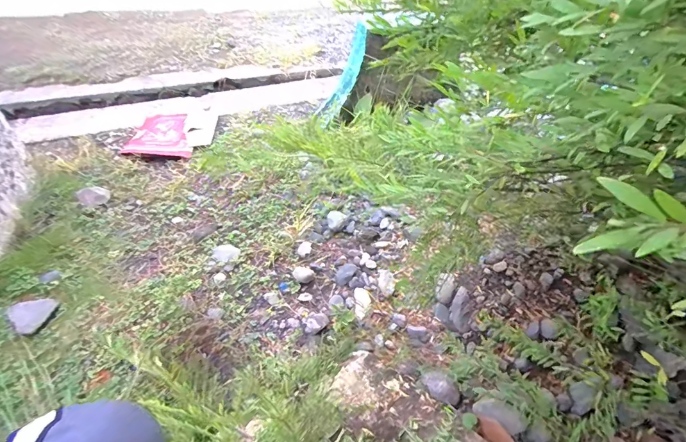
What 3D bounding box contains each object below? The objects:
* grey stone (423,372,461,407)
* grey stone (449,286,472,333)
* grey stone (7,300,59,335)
[{"bbox_3d":[0.172,0.292,0.684,0.068,0.026,0.044,38,56,26],"label":"grey stone"},{"bbox_3d":[0.233,0.177,0.774,0.035,0.029,0.088,6,65,6],"label":"grey stone"},{"bbox_3d":[-0.586,0.177,0.742,0.069,0.023,0.069,2,48,-3],"label":"grey stone"}]

